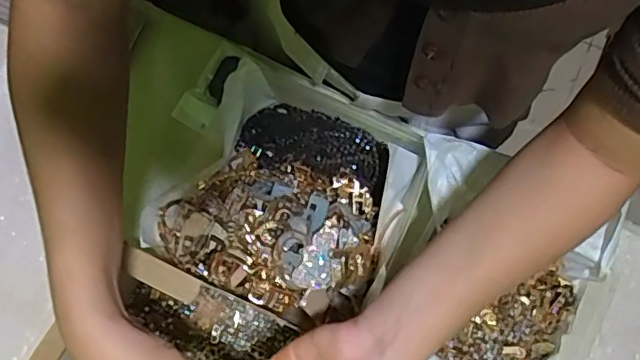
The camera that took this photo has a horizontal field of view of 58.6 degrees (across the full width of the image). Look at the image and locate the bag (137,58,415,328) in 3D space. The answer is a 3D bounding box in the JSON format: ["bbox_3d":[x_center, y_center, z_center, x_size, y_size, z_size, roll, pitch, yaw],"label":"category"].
[{"bbox_3d":[-0.024,0.021,0.527,0.203,0.082,0.194,29,82,7],"label":"bag"}]

